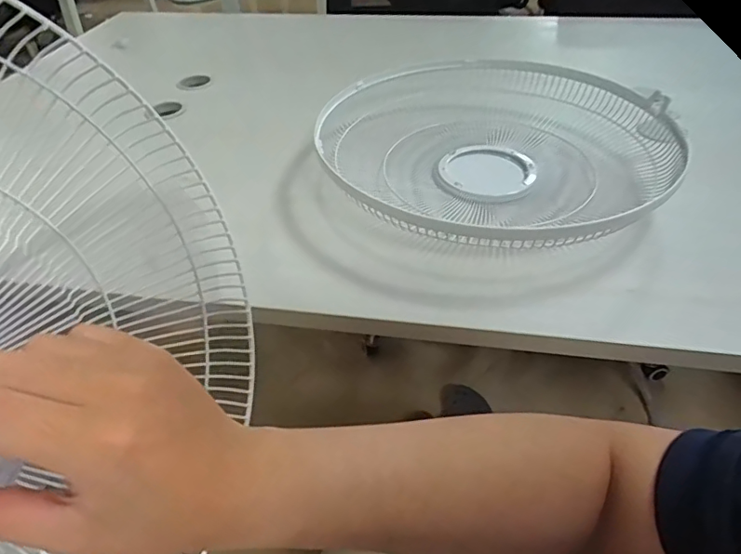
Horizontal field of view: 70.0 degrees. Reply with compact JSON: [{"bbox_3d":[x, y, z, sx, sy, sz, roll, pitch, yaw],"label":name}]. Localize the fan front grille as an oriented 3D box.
[{"bbox_3d":[0.154,-0.192,0.726,0.453,0.081,0.515,-16,43,-14],"label":"fan front grille"}]

